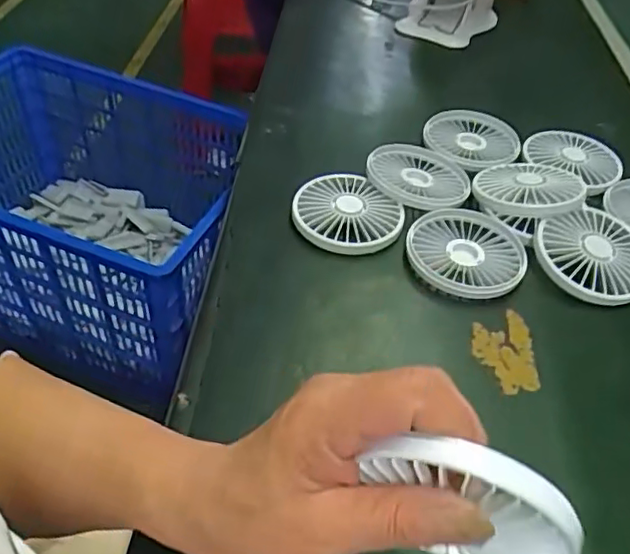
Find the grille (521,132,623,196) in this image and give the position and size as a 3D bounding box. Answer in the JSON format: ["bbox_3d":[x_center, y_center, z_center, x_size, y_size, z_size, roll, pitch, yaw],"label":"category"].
[{"bbox_3d":[0.246,-0.114,0.577,0.091,0.012,0.091,3,45,-3],"label":"grille"}]

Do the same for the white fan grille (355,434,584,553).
[{"bbox_3d":[0.055,0.090,0.224,0.077,0.080,0.012,15,45,10],"label":"white fan grille"}]

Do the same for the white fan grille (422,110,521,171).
[{"bbox_3d":[0.152,-0.135,0.588,0.090,0.014,0.096,21,47,15],"label":"white fan grille"}]

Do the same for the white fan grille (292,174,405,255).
[{"bbox_3d":[0.024,-0.050,0.488,0.081,0.022,0.082,3,45,-3],"label":"white fan grille"}]

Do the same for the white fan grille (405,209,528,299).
[{"bbox_3d":[0.117,-0.019,0.469,0.089,0.017,0.091,8,45,3],"label":"white fan grille"}]

